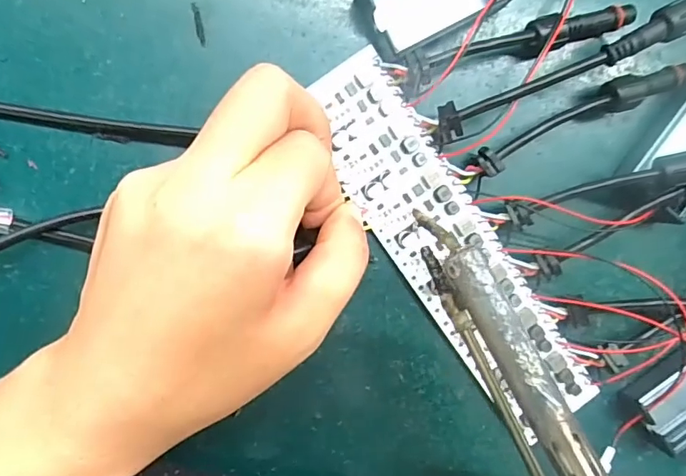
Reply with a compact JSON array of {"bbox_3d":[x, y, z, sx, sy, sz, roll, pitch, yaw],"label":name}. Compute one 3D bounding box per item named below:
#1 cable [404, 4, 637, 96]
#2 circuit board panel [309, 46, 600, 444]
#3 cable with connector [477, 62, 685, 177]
[{"bbox_3d":[0.070,-0.077,0.200,0.094,0.016,0.015,-18,99,-3],"label":"cable"},{"bbox_3d":[0.045,0.006,0.209,0.044,0.007,0.170,-39,97,1],"label":"circuit board panel"},{"bbox_3d":[0.095,-0.050,0.204,0.094,0.017,0.012,-25,99,-2],"label":"cable with connector"}]

